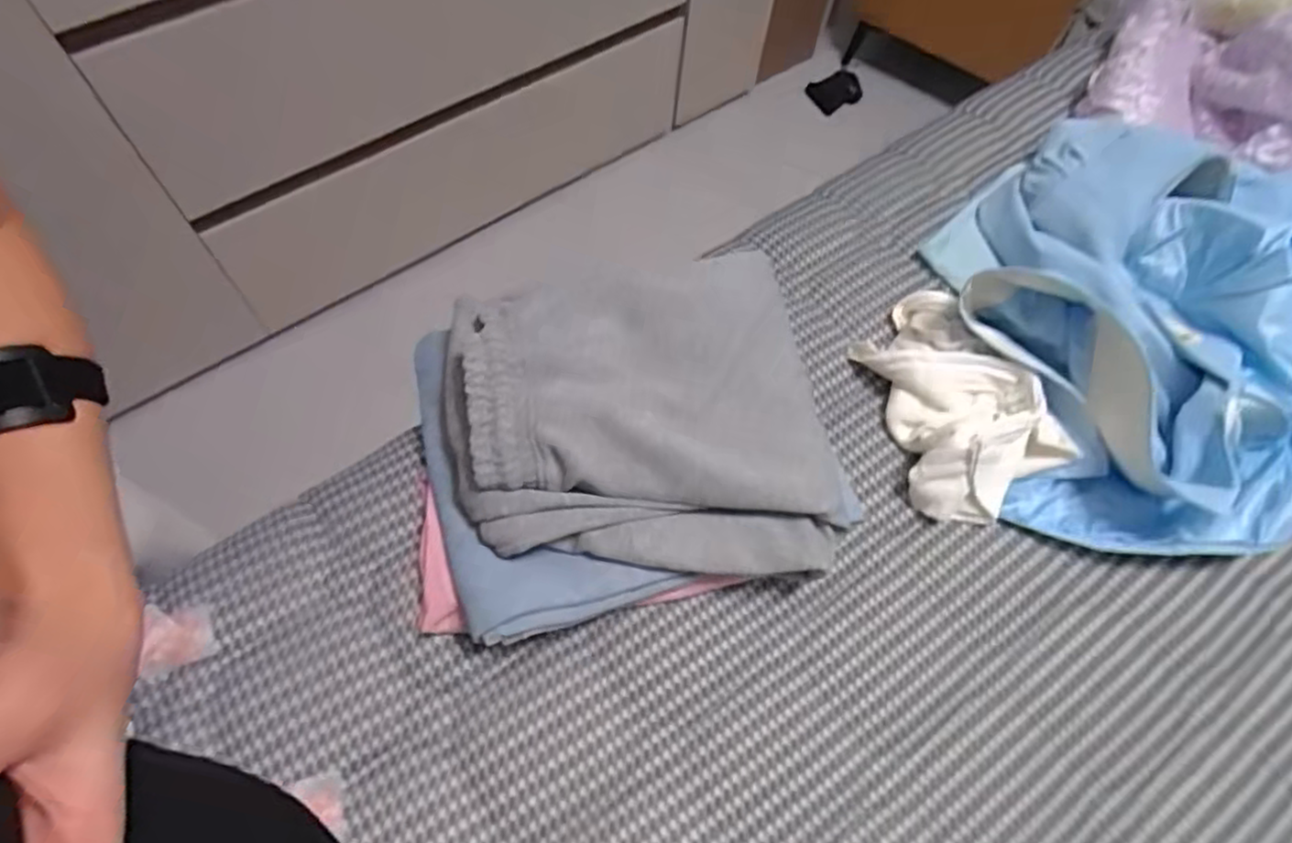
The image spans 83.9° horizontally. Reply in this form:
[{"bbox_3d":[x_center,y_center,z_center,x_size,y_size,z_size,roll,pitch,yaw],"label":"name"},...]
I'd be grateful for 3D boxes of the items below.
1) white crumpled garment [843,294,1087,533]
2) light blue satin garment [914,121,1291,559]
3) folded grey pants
[{"bbox_3d":[0.271,-0.018,0.658,0.150,0.070,0.210,-25,66,-15],"label":"white crumpled garment"},{"bbox_3d":[0.507,-0.115,0.689,0.481,0.133,0.446,-6,62,-6],"label":"light blue satin garment"},{"bbox_3d":[-0.001,-0.011,0.574,0.297,0.064,0.270,-6,63,-7],"label":"folded grey pants"}]

